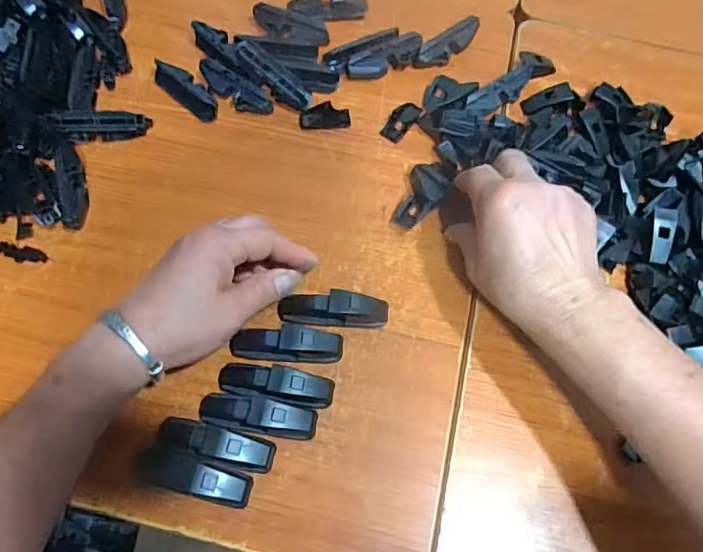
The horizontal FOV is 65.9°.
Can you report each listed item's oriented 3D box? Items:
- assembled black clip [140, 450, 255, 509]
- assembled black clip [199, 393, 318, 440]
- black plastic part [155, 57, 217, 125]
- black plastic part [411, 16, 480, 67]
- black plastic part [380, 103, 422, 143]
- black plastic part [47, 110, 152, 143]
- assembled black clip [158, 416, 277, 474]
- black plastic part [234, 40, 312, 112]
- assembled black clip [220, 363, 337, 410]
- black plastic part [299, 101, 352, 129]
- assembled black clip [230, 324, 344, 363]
[{"bbox_3d":[-0.099,0.124,0.336,0.072,0.018,0.021,9,66,16],"label":"assembled black clip"},{"bbox_3d":[-0.062,0.091,0.351,0.077,0.022,0.021,11,66,2],"label":"assembled black clip"},{"bbox_3d":[-0.140,-0.159,0.458,0.069,0.018,0.023,42,71,15],"label":"black plastic part"},{"bbox_3d":[0.087,-0.209,0.491,0.022,0.017,0.074,42,71,14],"label":"black plastic part"},{"bbox_3d":[0.042,-0.133,0.460,0.018,0.006,0.042,34,69,12],"label":"black plastic part"},{"bbox_3d":[-0.200,-0.121,0.437,0.072,0.012,0.021,-7,66,-23],"label":"black plastic part"},{"bbox_3d":[-0.086,0.106,0.343,0.074,0.020,0.020,14,67,3],"label":"assembled black clip"},{"bbox_3d":[-0.068,-0.169,0.461,0.077,0.007,0.024,39,70,-4],"label":"black plastic part"},{"bbox_3d":[-0.051,0.072,0.358,0.078,0.024,0.022,12,66,2],"label":"assembled black clip"},{"bbox_3d":[-0.022,-0.136,0.460,0.042,0.005,0.023,-7,67,-6],"label":"black plastic part"},{"bbox_3d":[-0.045,0.046,0.370,0.075,0.025,0.021,4,66,-1],"label":"assembled black clip"}]

